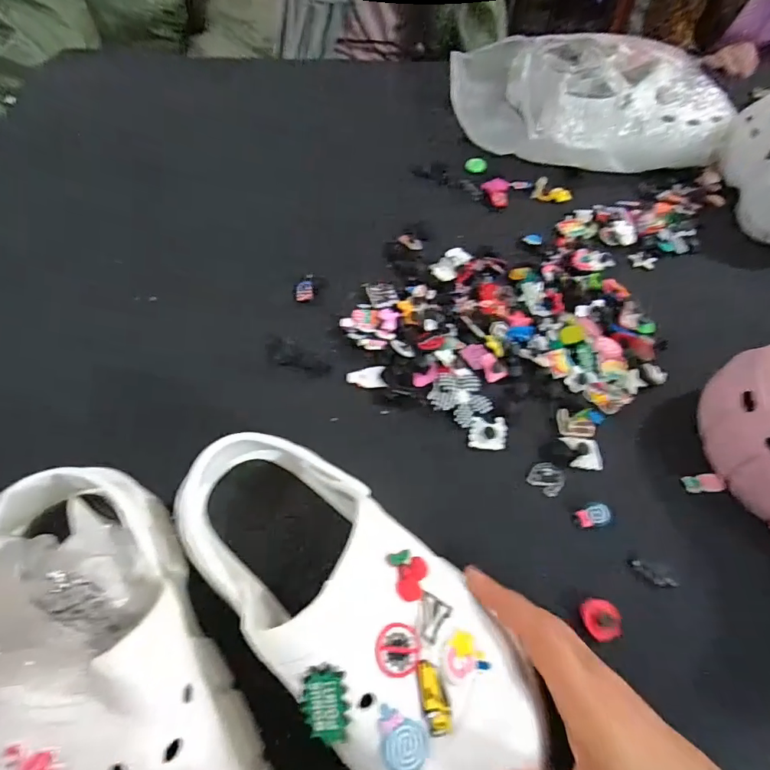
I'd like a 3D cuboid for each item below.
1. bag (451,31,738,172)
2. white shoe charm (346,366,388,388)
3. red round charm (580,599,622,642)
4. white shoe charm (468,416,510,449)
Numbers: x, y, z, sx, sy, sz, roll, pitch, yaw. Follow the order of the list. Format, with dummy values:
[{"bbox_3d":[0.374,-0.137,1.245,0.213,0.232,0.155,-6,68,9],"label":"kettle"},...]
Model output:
[{"bbox_3d":[0.281,-0.411,0.657,0.298,0.106,0.276,-14,58,-14],"label":"bag"},{"bbox_3d":[-0.017,-0.008,0.426,0.036,0.006,0.022,3,56,-3],"label":"white shoe charm"},{"bbox_3d":[0.147,0.160,0.319,0.025,0.007,0.025,2,56,-3],"label":"red round charm"},{"bbox_3d":[0.088,0.040,0.400,0.033,0.004,0.029,5,56,-1],"label":"white shoe charm"}]

